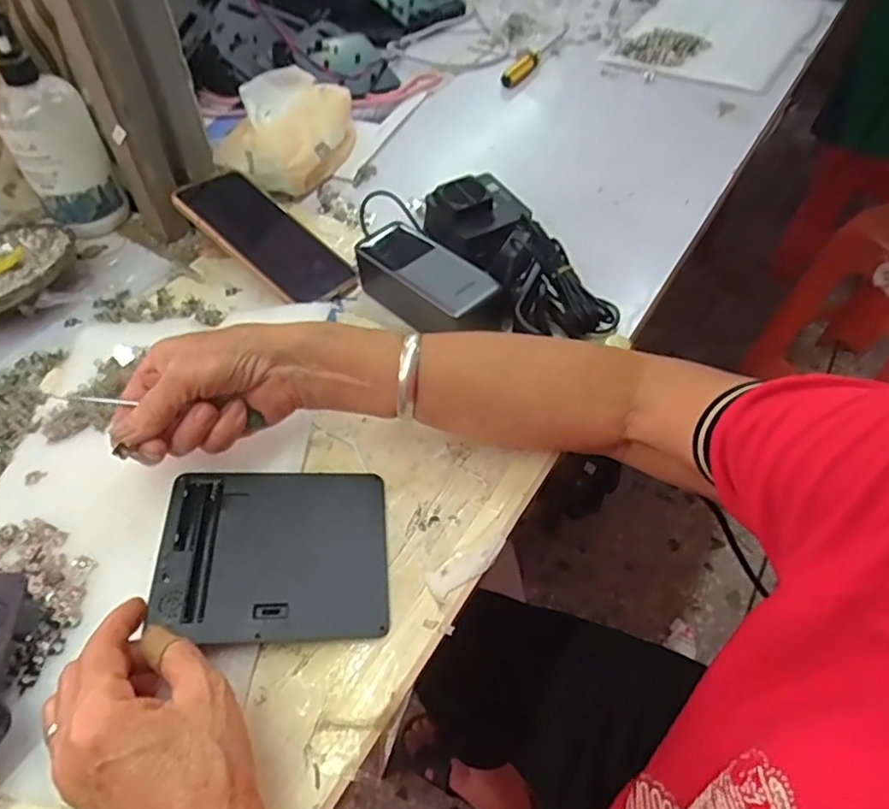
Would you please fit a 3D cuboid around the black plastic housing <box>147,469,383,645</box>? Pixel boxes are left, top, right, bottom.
[{"bbox_3d":[-0.103,0.090,0.386,0.133,0.007,0.110,2,49,-11],"label":"black plastic housing"}]

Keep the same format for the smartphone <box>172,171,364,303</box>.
[{"bbox_3d":[-0.156,-0.148,0.553,0.166,0.015,0.075,40,50,6],"label":"smartphone"}]

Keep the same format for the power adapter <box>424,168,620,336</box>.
[{"bbox_3d":[0.057,-0.132,0.534,0.086,0.067,0.199,-26,56,-18],"label":"power adapter"}]

